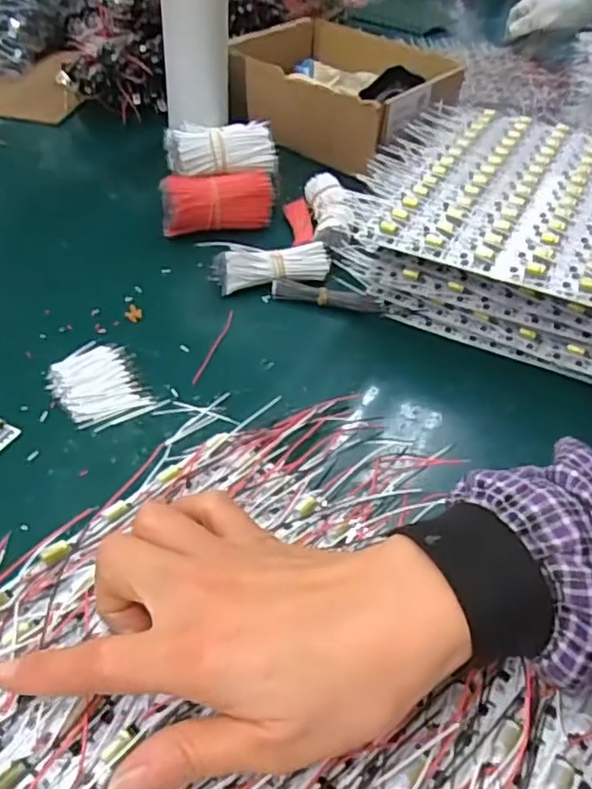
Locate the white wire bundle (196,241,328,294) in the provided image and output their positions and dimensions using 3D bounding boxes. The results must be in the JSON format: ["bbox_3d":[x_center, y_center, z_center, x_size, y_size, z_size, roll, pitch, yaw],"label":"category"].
[{"bbox_3d":[-0.021,-0.103,0.511,0.096,0.032,0.035,-4,42,-9],"label":"white wire bundle"}]

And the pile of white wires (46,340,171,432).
[{"bbox_3d":[-0.126,-0.008,0.412,0.055,0.007,0.074,-27,50,-30],"label":"pile of white wires"}]

